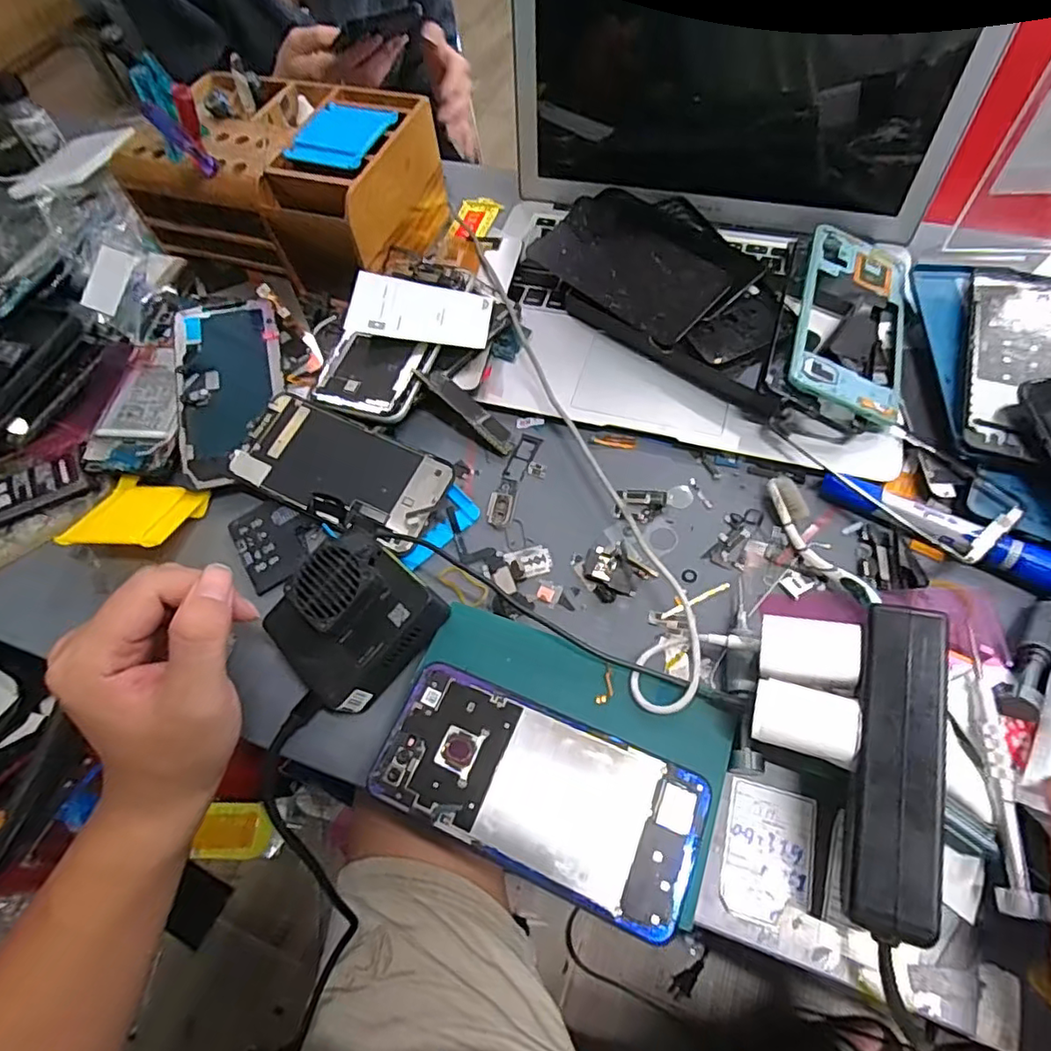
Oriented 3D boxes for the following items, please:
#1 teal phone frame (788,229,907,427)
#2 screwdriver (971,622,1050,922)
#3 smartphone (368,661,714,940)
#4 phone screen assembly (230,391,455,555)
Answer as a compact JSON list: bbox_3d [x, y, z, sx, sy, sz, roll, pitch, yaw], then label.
[{"bbox_3d":[0.225,-0.143,0.410,0.076,0.007,0.160,22,65,-2],"label":"teal phone frame"},{"bbox_3d":[0.220,0.112,0.277,0.012,0.011,0.119,7,62,8],"label":"screwdriver"},{"bbox_3d":[0.005,0.125,0.286,0.153,0.004,0.070,20,65,14],"label":"smartphone"},{"bbox_3d":[-0.122,-0.038,0.395,0.141,0.010,0.067,23,71,11],"label":"phone screen assembly"}]

